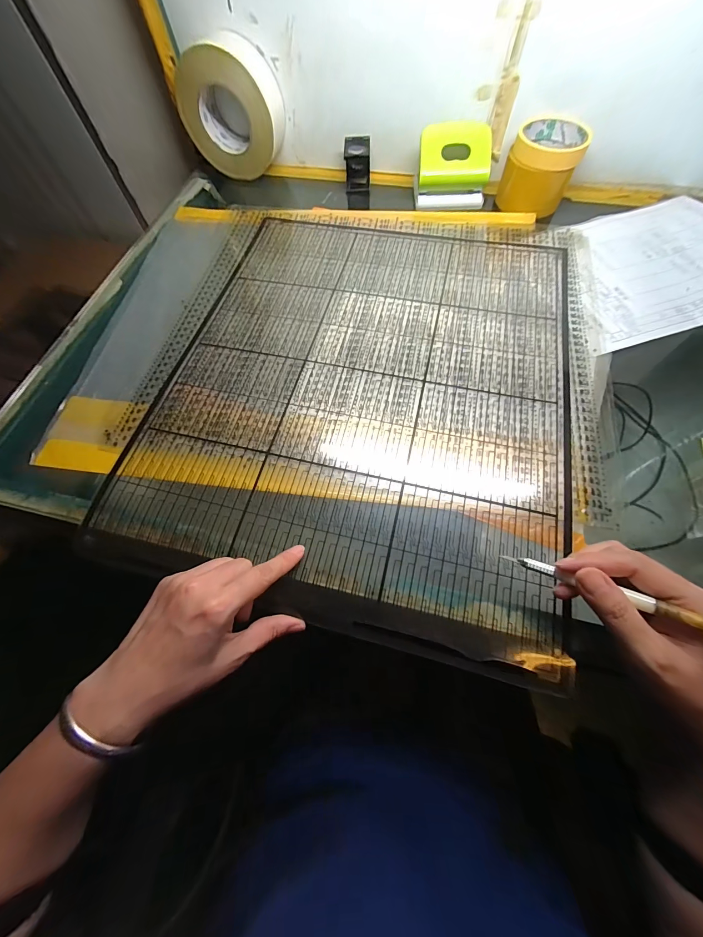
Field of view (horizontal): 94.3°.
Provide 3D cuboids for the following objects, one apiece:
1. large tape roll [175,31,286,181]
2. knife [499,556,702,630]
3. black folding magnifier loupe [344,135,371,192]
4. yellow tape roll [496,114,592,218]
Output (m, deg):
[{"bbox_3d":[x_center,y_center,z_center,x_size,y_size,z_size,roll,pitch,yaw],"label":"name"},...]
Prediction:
[{"bbox_3d":[-0.179,-0.542,0.502,0.143,0.139,0.066,11,65,9],"label":"large tape roll"},{"bbox_3d":[0.176,0.082,0.210,0.150,0.007,0.008,14,62,41],"label":"knife"},{"bbox_3d":[0.010,-0.479,0.520,0.038,0.063,0.038,2,64,4],"label":"black folding magnifier loupe"},{"bbox_3d":[0.269,-0.425,0.461,0.091,0.075,0.081,27,69,16],"label":"yellow tape roll"}]

